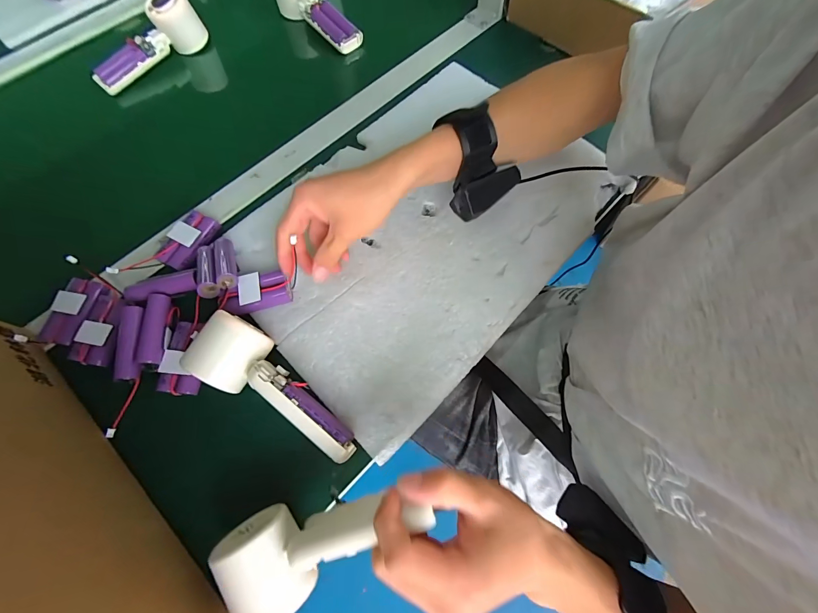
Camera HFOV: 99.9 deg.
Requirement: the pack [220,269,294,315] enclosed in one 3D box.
[{"bbox_3d":[-0.146,-0.012,0.330,0.064,0.025,0.035,-13,68,-3],"label":"pack"}]

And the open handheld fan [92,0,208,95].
[{"bbox_3d":[-0.361,-0.363,0.469,0.046,0.051,0.161,35,74,14],"label":"open handheld fan"}]

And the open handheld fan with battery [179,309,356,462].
[{"bbox_3d":[-0.108,0.062,0.288,0.159,0.047,0.057,26,71,12],"label":"open handheld fan with battery"}]

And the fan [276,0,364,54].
[{"bbox_3d":[-0.135,-0.433,0.504,0.165,0.059,0.051,45,76,3],"label":"fan"}]

